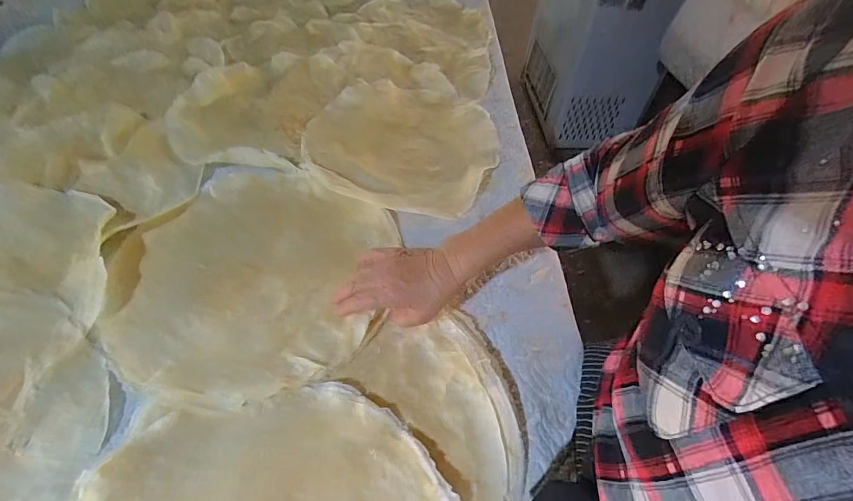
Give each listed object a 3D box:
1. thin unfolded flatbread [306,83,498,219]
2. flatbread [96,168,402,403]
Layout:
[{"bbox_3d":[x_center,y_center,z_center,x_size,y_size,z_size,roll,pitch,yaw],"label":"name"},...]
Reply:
[{"bbox_3d":[-0.046,-0.197,0.705,0.323,0.029,0.324,2,52,-3],"label":"thin unfolded flatbread"},{"bbox_3d":[-0.214,0.026,0.511,0.328,0.022,0.323,1,50,-1],"label":"flatbread"}]

